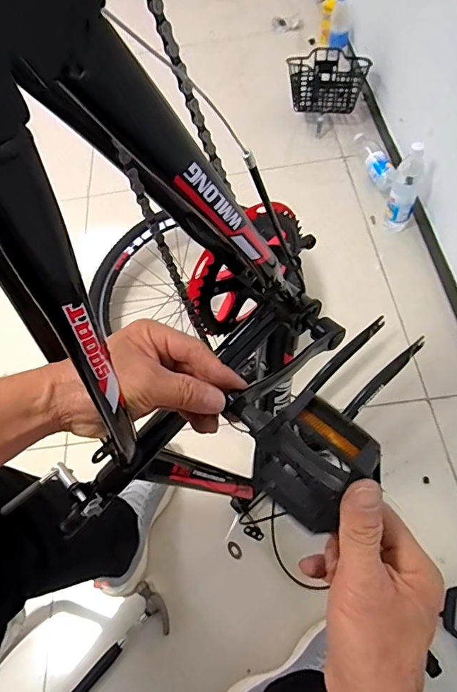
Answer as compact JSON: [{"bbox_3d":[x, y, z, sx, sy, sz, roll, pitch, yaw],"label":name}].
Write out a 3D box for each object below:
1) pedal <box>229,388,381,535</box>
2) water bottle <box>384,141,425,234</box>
[{"bbox_3d":[0.046,0.074,0.309,0.105,0.091,0.028,43,30,16],"label":"pedal"},{"bbox_3d":[0.444,-0.383,1.107,0.070,0.254,0.060,6,62,10],"label":"water bottle"}]

